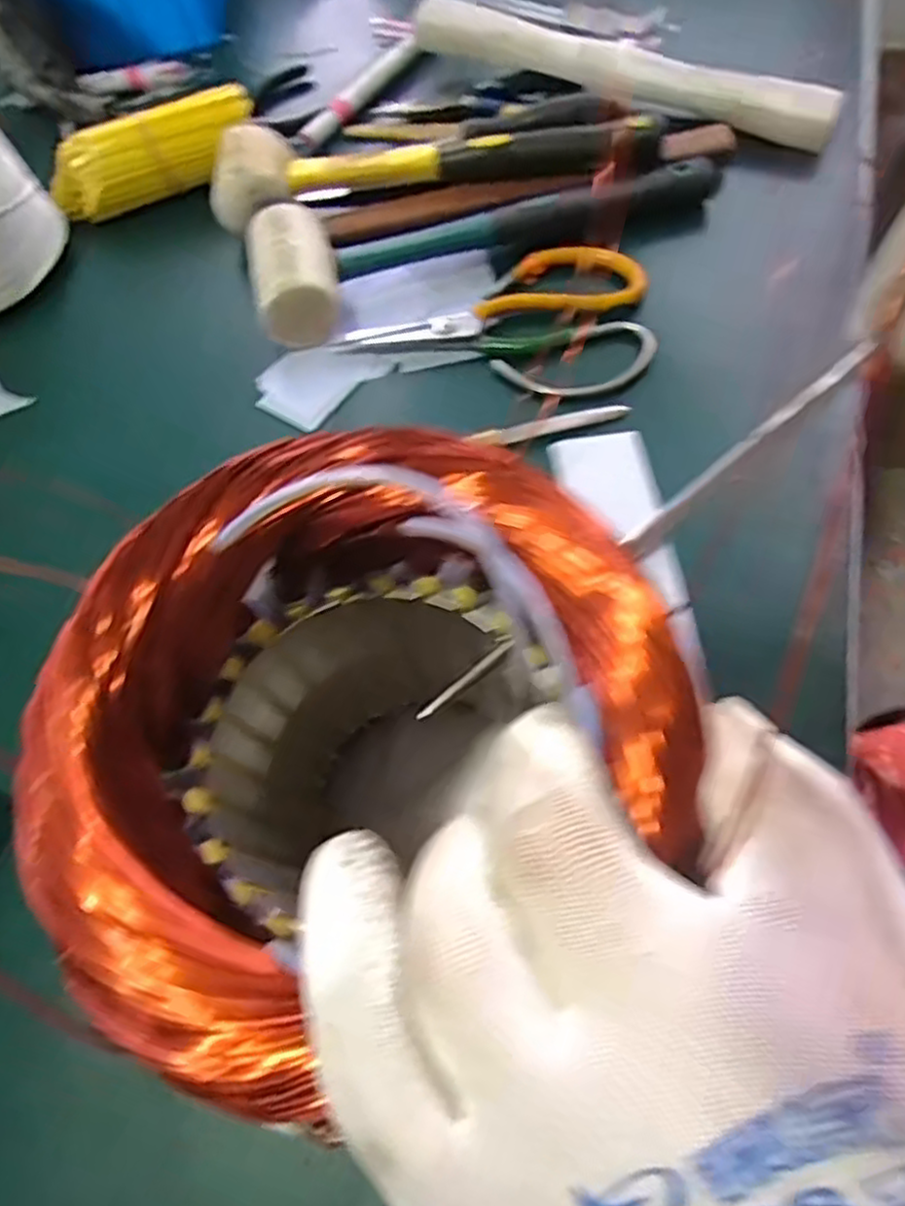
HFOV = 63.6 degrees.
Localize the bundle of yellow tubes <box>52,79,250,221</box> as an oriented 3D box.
[{"bbox_3d":[-0.212,-0.313,0.503,0.154,0.041,0.049,-20,67,8],"label":"bundle of yellow tubes"}]

